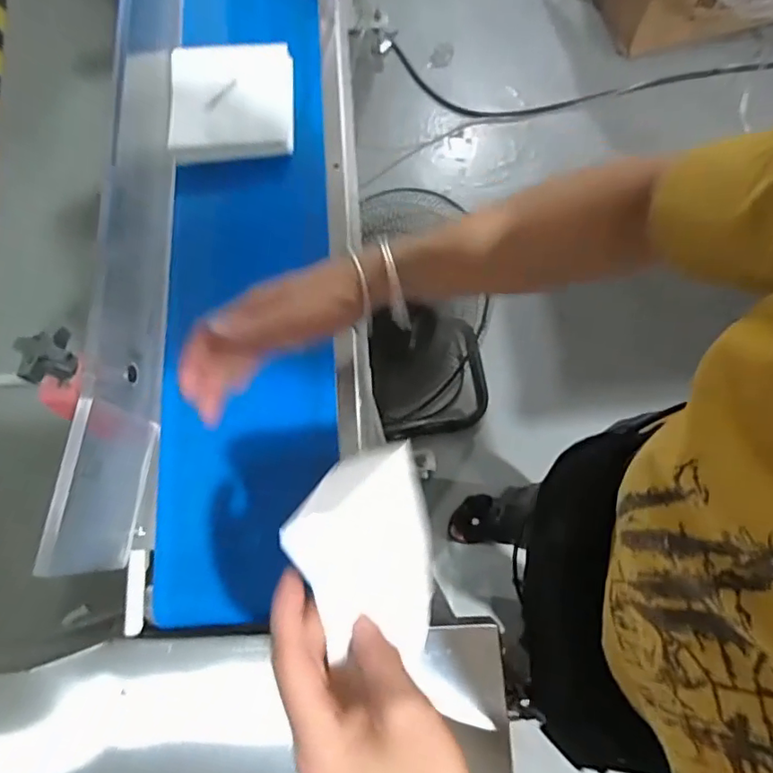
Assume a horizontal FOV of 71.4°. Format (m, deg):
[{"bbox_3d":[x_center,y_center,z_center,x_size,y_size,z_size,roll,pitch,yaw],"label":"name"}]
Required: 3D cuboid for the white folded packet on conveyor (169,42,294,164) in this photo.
[{"bbox_3d":[-0.153,-0.285,0.534,0.117,0.021,0.116,-6,75,0],"label":"white folded packet on conveyor"}]

